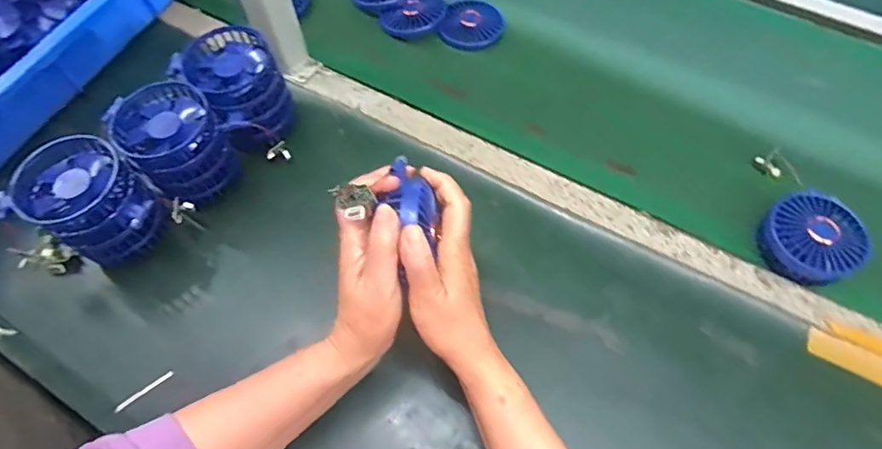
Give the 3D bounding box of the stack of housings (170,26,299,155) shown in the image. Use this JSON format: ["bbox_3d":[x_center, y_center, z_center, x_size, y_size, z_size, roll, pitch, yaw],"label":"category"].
[{"bbox_3d":[-0.214,-0.140,0.579,0.094,0.089,0.114,-39,67,-20],"label":"stack of housings"}]

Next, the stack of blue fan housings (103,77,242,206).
[{"bbox_3d":[-0.274,-0.081,0.550,0.104,0.087,0.093,40,68,21],"label":"stack of blue fan housings"}]

